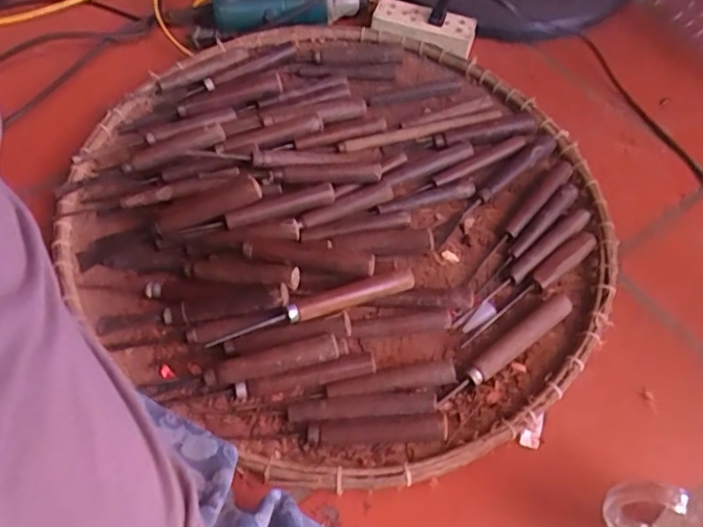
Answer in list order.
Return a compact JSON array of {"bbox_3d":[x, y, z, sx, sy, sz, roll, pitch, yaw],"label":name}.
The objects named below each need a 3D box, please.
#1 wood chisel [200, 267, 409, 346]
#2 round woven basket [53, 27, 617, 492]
[{"bbox_3d":[-0.032,0.034,0.514,0.180,0.018,0.018,-17,58,-13],"label":"wood chisel"},{"bbox_3d":[-0.011,-0.050,0.591,0.463,0.059,0.491,1,56,-1],"label":"round woven basket"}]

